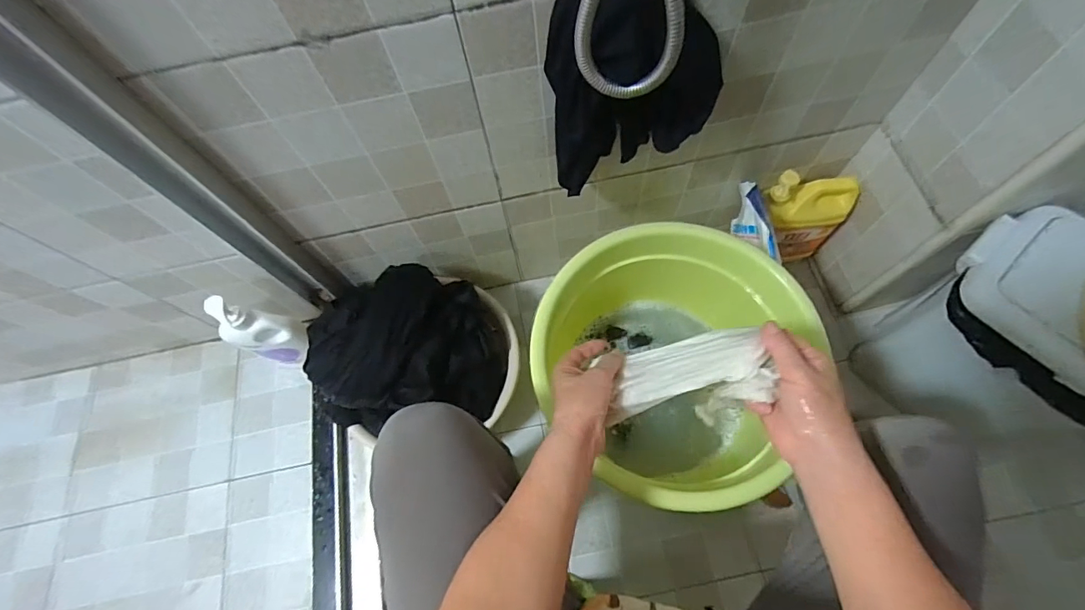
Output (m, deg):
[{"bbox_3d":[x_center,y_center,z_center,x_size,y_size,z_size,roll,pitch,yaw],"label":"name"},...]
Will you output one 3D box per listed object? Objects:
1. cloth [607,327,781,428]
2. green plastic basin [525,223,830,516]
[{"bbox_3d":[0.139,0.071,0.454,0.153,0.020,0.079,-18,61,30],"label":"cloth"},{"bbox_3d":[0.186,0.077,0.686,0.402,0.240,0.326,-27,67,-7],"label":"green plastic basin"}]

